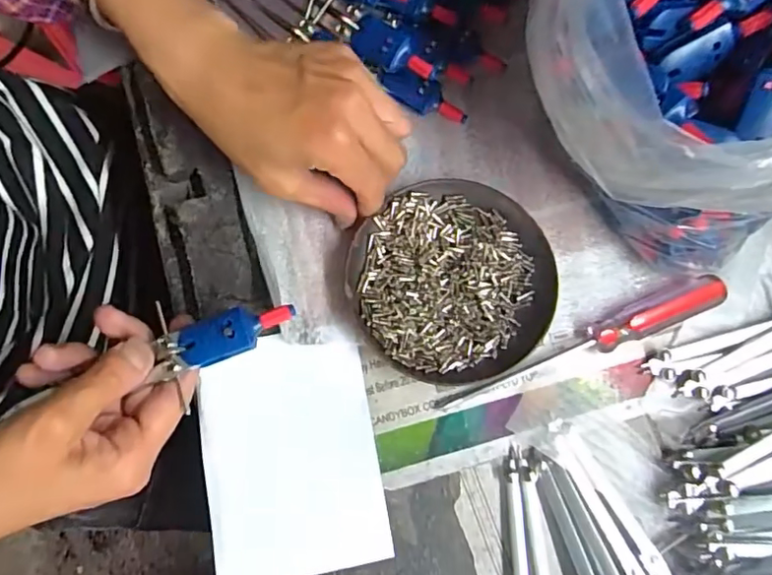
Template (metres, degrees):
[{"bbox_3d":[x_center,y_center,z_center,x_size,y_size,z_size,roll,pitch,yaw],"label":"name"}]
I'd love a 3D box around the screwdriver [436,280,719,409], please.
[{"bbox_3d":[0.112,0.032,0.323,0.173,0.018,0.022,-21,80,-4],"label":"screwdriver"}]

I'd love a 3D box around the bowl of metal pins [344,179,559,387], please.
[{"bbox_3d":[0.038,-0.003,0.328,0.119,0.025,0.112,0,80,0],"label":"bowl of metal pins"}]

